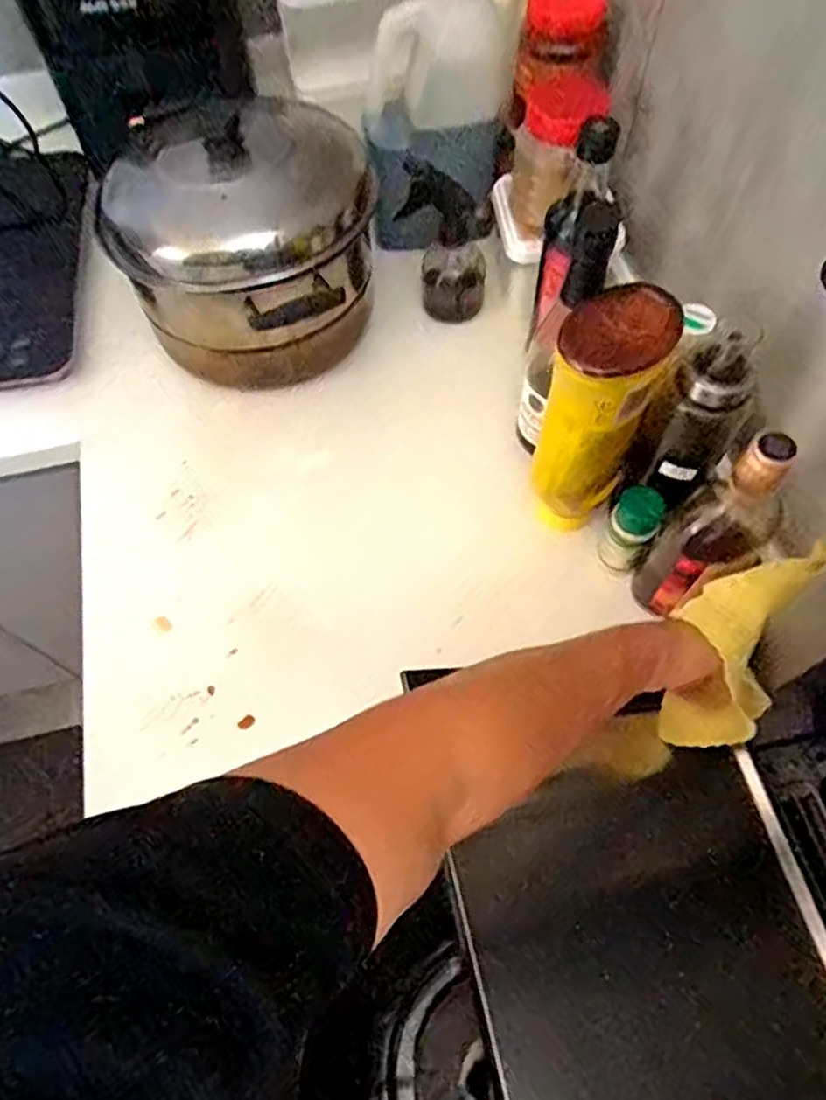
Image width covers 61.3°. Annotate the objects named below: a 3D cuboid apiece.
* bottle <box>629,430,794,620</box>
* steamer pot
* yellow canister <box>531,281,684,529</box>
[{"bbox_3d":[0.222,-0.009,0.520,0.063,0.192,0.060,41,72,19],"label":"bottle"},{"bbox_3d":[-0.157,-0.284,0.682,0.228,0.198,0.229,-1,64,2],"label":"steamer pot"},{"bbox_3d":[0.139,-0.091,0.550,0.077,0.228,0.080,21,67,12],"label":"yellow canister"}]

